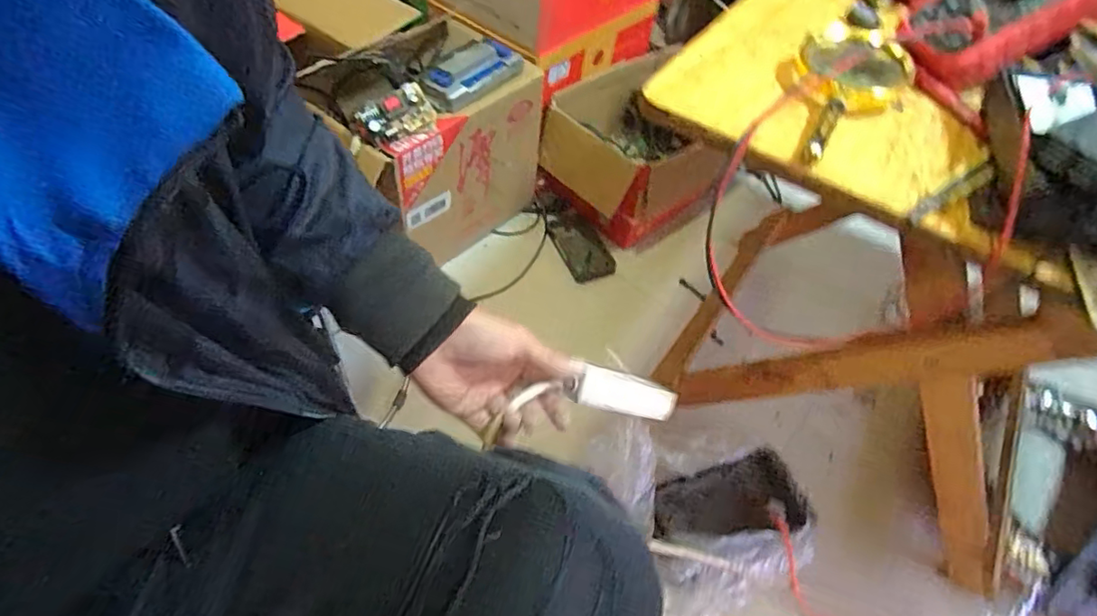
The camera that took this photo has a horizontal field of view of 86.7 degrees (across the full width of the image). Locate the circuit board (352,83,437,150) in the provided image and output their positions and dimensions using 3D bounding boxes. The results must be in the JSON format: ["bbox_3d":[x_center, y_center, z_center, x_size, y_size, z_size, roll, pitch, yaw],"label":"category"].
[{"bbox_3d":[-0.213,-0.261,0.812,0.114,0.066,0.015,-42,33,-24],"label":"circuit board"}]

